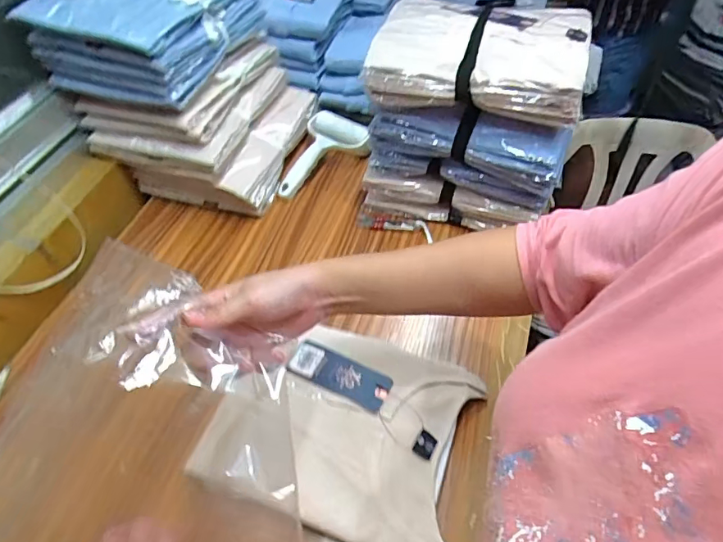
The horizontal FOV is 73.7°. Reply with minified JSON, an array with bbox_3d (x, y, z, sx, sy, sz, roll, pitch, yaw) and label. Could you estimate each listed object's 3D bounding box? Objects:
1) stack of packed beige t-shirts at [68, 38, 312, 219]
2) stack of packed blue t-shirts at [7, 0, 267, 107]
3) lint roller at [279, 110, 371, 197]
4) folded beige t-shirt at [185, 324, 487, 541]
[{"bbox_3d":[-0.246,-0.255,0.776,0.269,0.146,0.268,13,54,12],"label":"stack of packed beige t-shirts"},{"bbox_3d":[-0.299,-0.358,0.690,0.213,0.095,0.248,16,55,14],"label":"stack of packed blue t-shirts"},{"bbox_3d":[-0.052,-0.187,0.798,0.115,0.043,0.183,12,54,11],"label":"lint roller"},{"bbox_3d":[-0.014,0.169,0.530,0.252,0.043,0.215,13,54,12],"label":"folded beige t-shirt"}]

